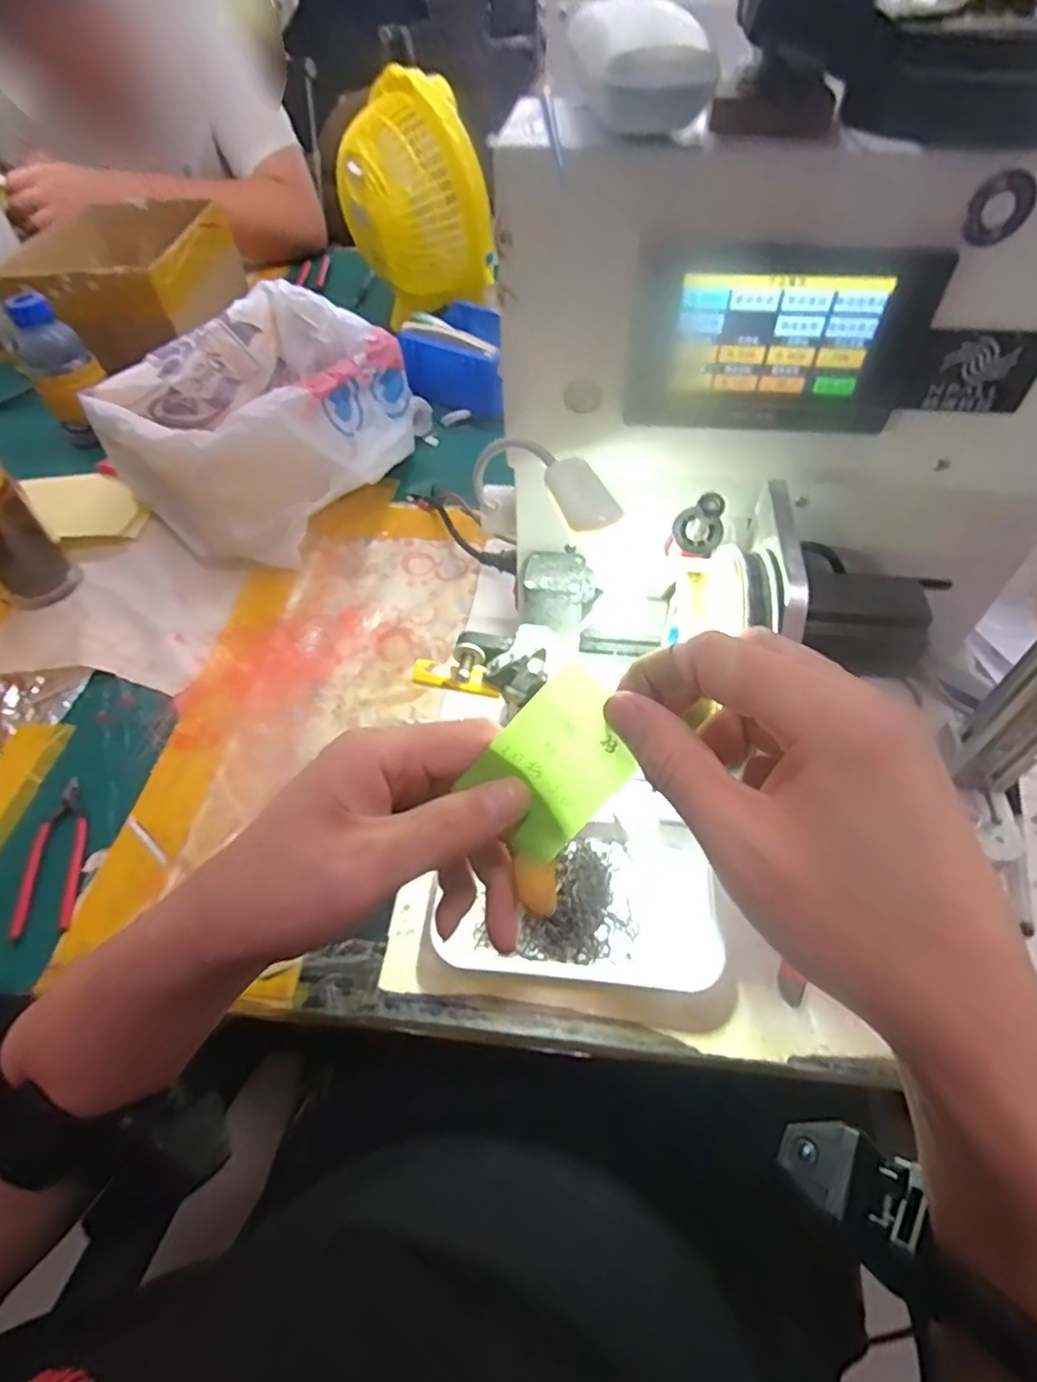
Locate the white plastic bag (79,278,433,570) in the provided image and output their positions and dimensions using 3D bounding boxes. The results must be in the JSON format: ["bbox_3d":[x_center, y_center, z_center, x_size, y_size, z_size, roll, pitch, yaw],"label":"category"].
[{"bbox_3d":[-0.249,-0.269,0.642,0.238,0.128,0.279,26,58,20],"label":"white plastic bag"}]

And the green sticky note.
[{"bbox_3d":[0.015,0.029,0.249,0.047,0.004,0.070,40,101,-1],"label":"green sticky note"}]

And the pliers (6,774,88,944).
[{"bbox_3d":[-0.319,0.111,0.438,0.043,0.006,0.109,-9,53,-5],"label":"pliers"}]

